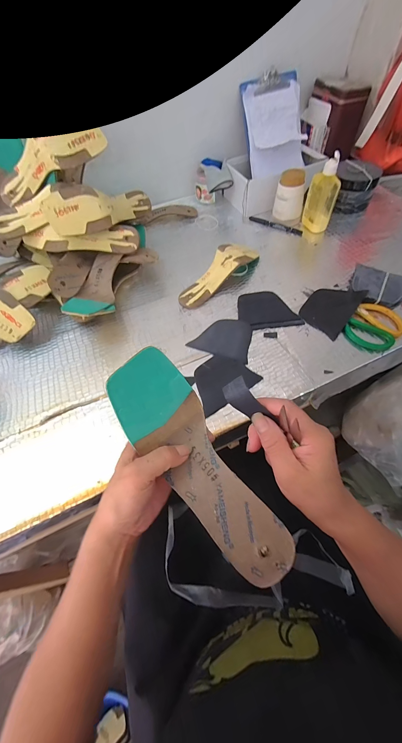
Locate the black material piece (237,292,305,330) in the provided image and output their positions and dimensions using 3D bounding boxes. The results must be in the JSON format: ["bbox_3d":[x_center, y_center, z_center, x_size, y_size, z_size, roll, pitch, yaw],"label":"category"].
[{"bbox_3d":[0.131,-0.124,0.527,0.113,0.011,0.090,-7,57,0],"label":"black material piece"}]

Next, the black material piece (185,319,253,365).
[{"bbox_3d":[0.044,-0.065,0.500,0.107,0.007,0.087,19,61,16],"label":"black material piece"}]

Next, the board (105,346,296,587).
[{"bbox_3d":[-0.004,0.090,0.259,0.074,0.043,0.231,-33,82,-16],"label":"board"}]

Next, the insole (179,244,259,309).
[{"bbox_3d":[0.042,-0.216,0.574,0.068,0.045,0.218,36,67,24],"label":"insole"}]

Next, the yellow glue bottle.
[{"bbox_3d":[0.276,-0.395,0.612,0.065,0.145,0.041,15,60,14],"label":"yellow glue bottle"}]

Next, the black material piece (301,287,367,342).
[{"bbox_3d":[0.245,-0.122,0.510,0.084,0.009,0.107,35,81,24],"label":"black material piece"}]

